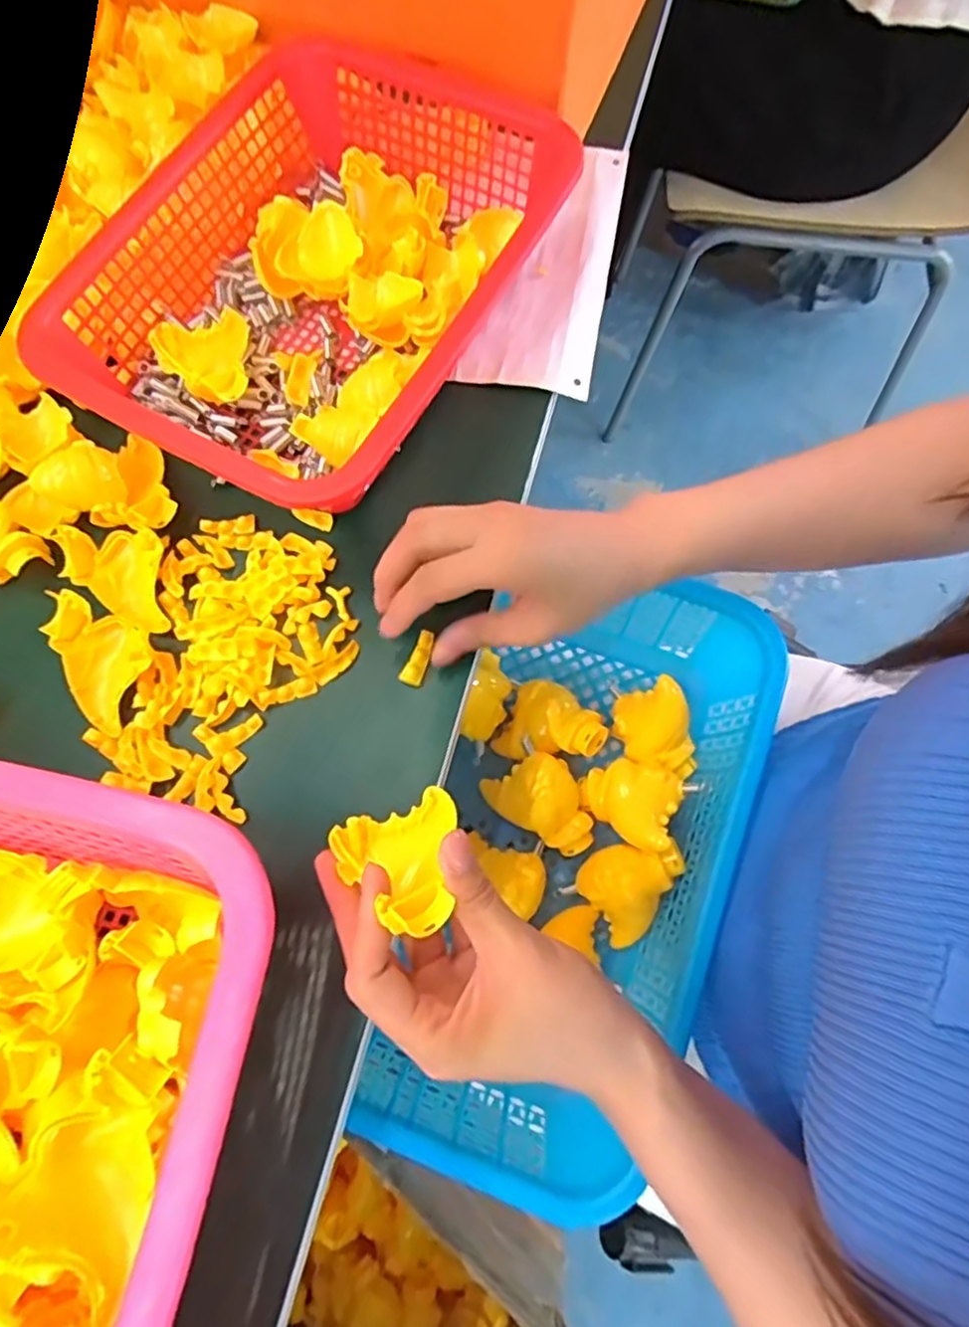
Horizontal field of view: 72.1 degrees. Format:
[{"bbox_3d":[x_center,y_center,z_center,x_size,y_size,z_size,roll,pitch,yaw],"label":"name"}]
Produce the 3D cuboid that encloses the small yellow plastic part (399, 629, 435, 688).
[{"bbox_3d":[-0.034,-0.003,0.356,0.011,0.004,0.030,20,75,8],"label":"small yellow plastic part"}]

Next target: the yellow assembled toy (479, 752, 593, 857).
[{"bbox_3d":[0.039,0.087,0.439,0.077,0.039,0.049,32,76,11],"label":"yellow assembled toy"}]

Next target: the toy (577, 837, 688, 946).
[{"bbox_3d":[0.090,0.138,0.423,0.054,0.051,0.073,31,76,11],"label":"toy"}]

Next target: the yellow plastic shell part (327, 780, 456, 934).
[{"bbox_3d":[-0.030,0.081,0.282,0.058,0.035,0.058,5,57,-8],"label":"yellow plastic shell part"}]

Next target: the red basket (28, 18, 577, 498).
[{"bbox_3d":[-0.105,-0.225,0.390,0.203,0.062,0.280,33,77,11],"label":"red basket"}]

